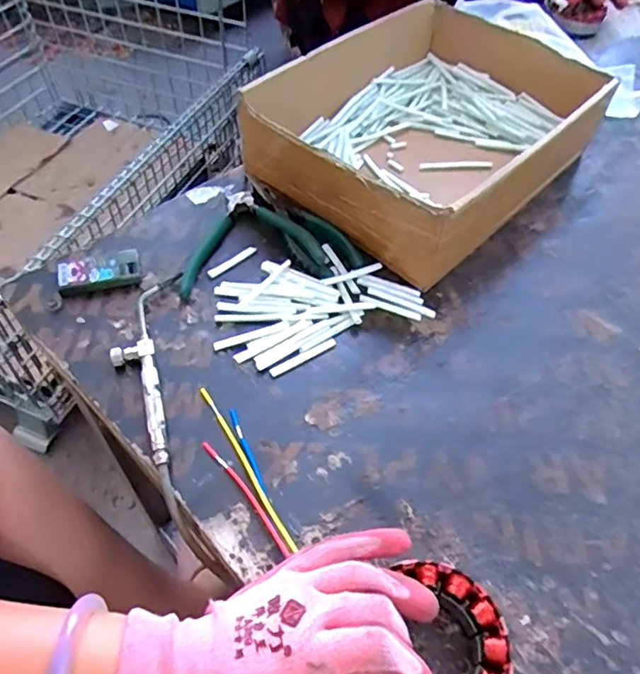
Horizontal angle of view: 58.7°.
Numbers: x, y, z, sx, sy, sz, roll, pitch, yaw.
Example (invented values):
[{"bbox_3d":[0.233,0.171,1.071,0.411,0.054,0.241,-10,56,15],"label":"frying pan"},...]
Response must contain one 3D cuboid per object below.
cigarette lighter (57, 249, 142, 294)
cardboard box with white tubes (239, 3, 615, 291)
[{"bbox_3d":[-0.190,-0.056,0.494,0.066,0.016,0.034,-10,53,-10],"label":"cigarette lighter"},{"bbox_3d":[0.117,-0.214,0.584,0.239,0.102,0.334,37,59,24],"label":"cardboard box with white tubes"}]

